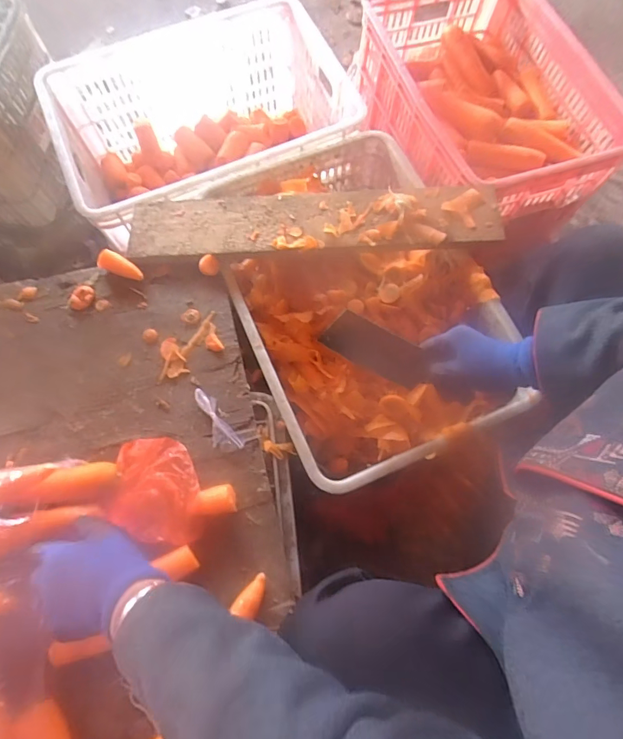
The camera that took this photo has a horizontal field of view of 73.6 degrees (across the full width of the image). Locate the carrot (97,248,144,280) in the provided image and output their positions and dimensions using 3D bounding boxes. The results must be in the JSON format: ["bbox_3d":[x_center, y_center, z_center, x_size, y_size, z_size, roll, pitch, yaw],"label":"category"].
[{"bbox_3d":[-0.276,-0.148,0.599,0.067,0.031,0.023,22,72,6],"label":"carrot"}]

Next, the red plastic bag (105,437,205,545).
[{"bbox_3d":[-0.182,0.142,0.498,0.101,0.028,0.119,0,72,-2],"label":"red plastic bag"}]

